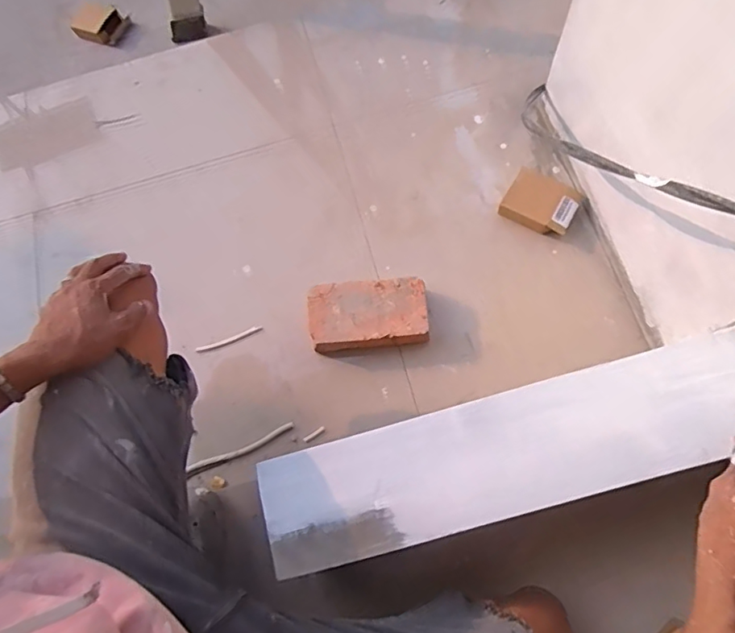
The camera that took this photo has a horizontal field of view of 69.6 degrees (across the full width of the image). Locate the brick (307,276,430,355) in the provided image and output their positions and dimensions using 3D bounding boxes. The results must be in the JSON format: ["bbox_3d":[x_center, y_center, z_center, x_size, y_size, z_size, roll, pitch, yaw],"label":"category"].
[{"bbox_3d":[0.001,-0.001,0.851,0.188,0.060,0.105,-6,72,4],"label":"brick"}]

